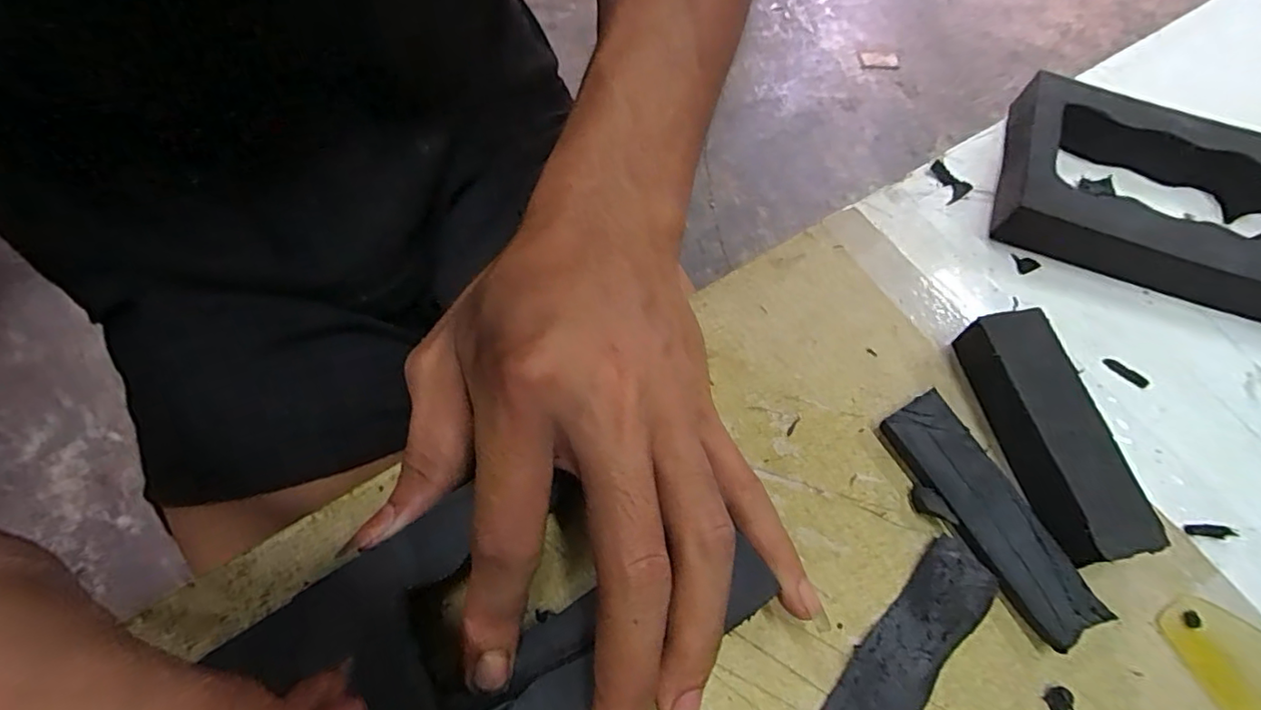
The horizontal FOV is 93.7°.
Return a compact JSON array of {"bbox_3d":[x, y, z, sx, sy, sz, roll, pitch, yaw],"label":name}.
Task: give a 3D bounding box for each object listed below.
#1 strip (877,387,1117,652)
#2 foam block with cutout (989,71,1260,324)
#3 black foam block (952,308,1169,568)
[{"bbox_3d":[0.114,0.051,0.192,0.025,0.011,0.080,-28,69,-13],"label":"strip"},{"bbox_3d":[0.227,-0.061,0.240,0.141,0.025,0.081,24,67,9],"label":"foam block with cutout"},{"bbox_3d":[0.139,0.026,0.198,0.025,0.024,0.080,-9,66,-5],"label":"black foam block"}]

